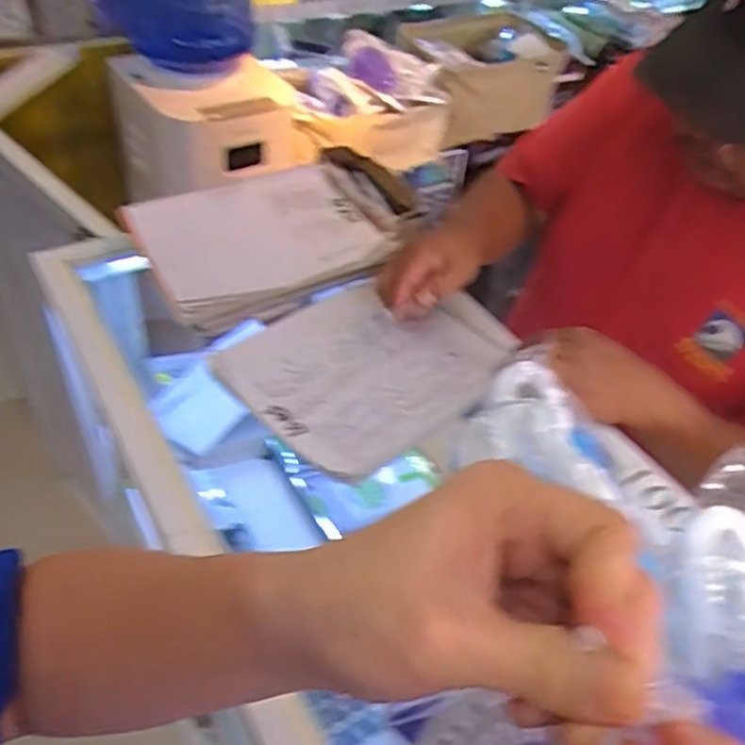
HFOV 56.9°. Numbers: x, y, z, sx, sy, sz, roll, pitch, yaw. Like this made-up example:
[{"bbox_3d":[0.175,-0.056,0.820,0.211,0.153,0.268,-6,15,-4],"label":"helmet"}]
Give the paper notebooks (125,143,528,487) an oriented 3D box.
[{"bbox_3d":[-0.040,-0.080,0.717,0.322,0.060,0.435,-16,48,-22],"label":"paper notebooks"}]

